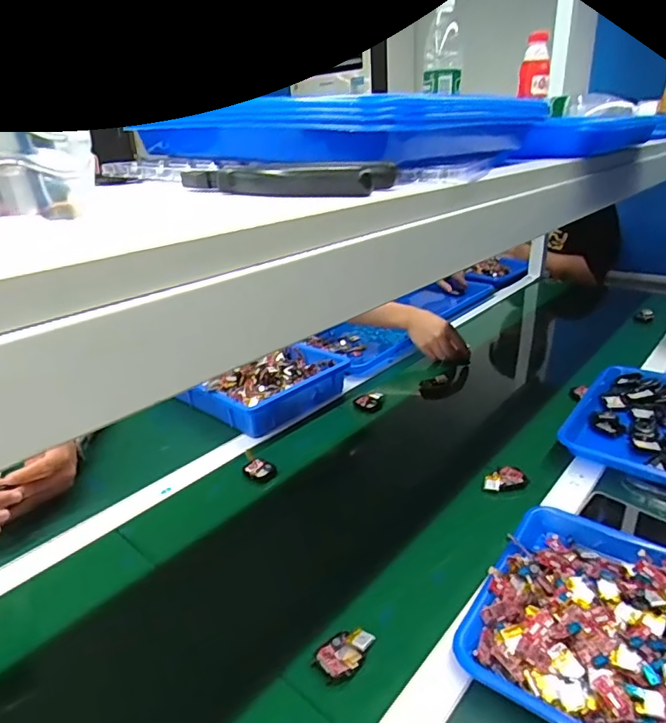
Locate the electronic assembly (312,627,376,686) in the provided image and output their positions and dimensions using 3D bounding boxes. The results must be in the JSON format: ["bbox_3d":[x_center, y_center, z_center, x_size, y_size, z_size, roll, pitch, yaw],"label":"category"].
[{"bbox_3d":[0.012,0.271,0.477,0.056,0.010,0.039,-16,28,-27],"label":"electronic assembly"}]

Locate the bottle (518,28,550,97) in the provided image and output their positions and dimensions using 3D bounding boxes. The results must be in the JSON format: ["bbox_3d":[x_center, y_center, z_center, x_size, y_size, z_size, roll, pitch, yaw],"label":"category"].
[{"bbox_3d":[0.432,-0.635,1.097,0.056,0.121,0.071,-1,21,17],"label":"bottle"}]

